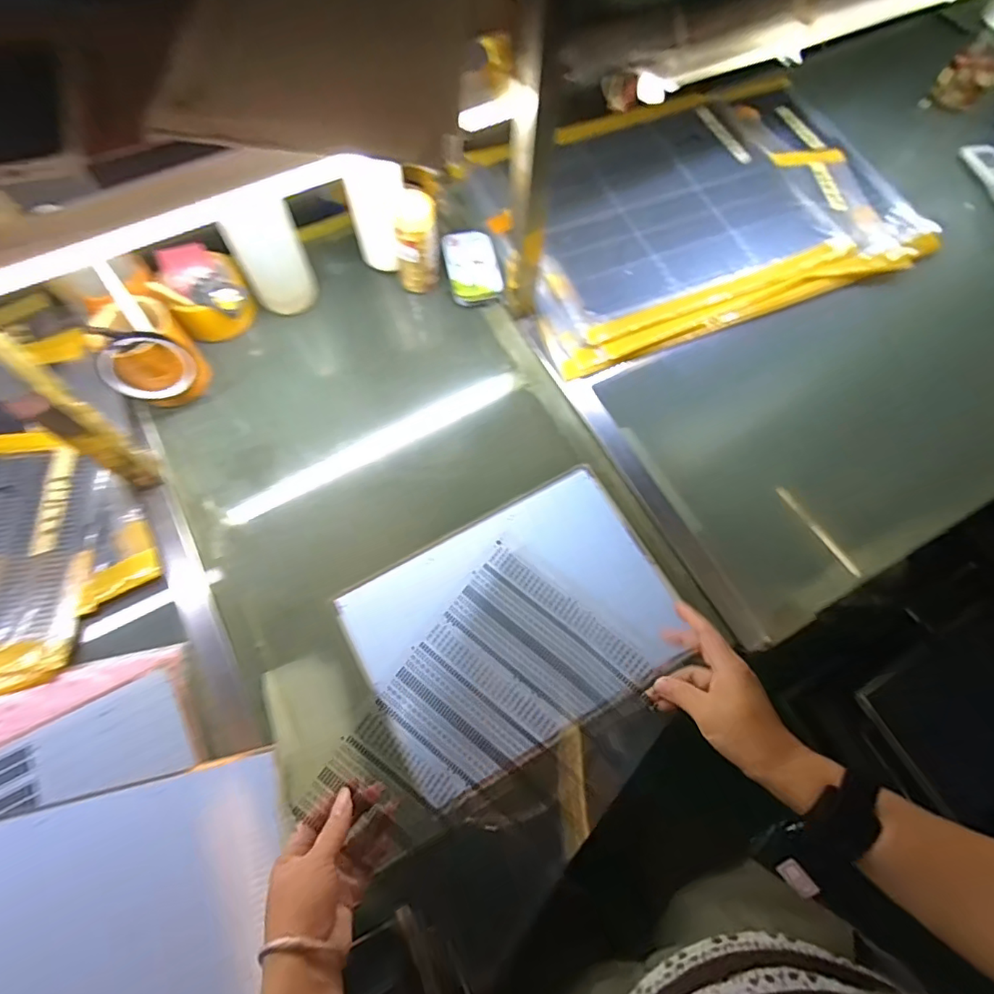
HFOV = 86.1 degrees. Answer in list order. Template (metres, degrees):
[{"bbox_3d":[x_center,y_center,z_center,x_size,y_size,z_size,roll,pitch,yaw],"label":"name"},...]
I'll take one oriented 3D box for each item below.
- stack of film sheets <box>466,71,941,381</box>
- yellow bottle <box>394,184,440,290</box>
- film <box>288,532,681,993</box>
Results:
[{"bbox_3d":[0.307,-0.446,0.817,0.630,0.037,0.412,-20,71,-9],"label":"stack of film sheets"},{"bbox_3d":[-0.104,-0.331,0.694,0.053,0.112,0.053,1,69,-2],"label":"yellow bottle"},{"bbox_3d":[0.000,0.228,0.502,0.233,0.059,0.327,36,72,11],"label":"film"}]

